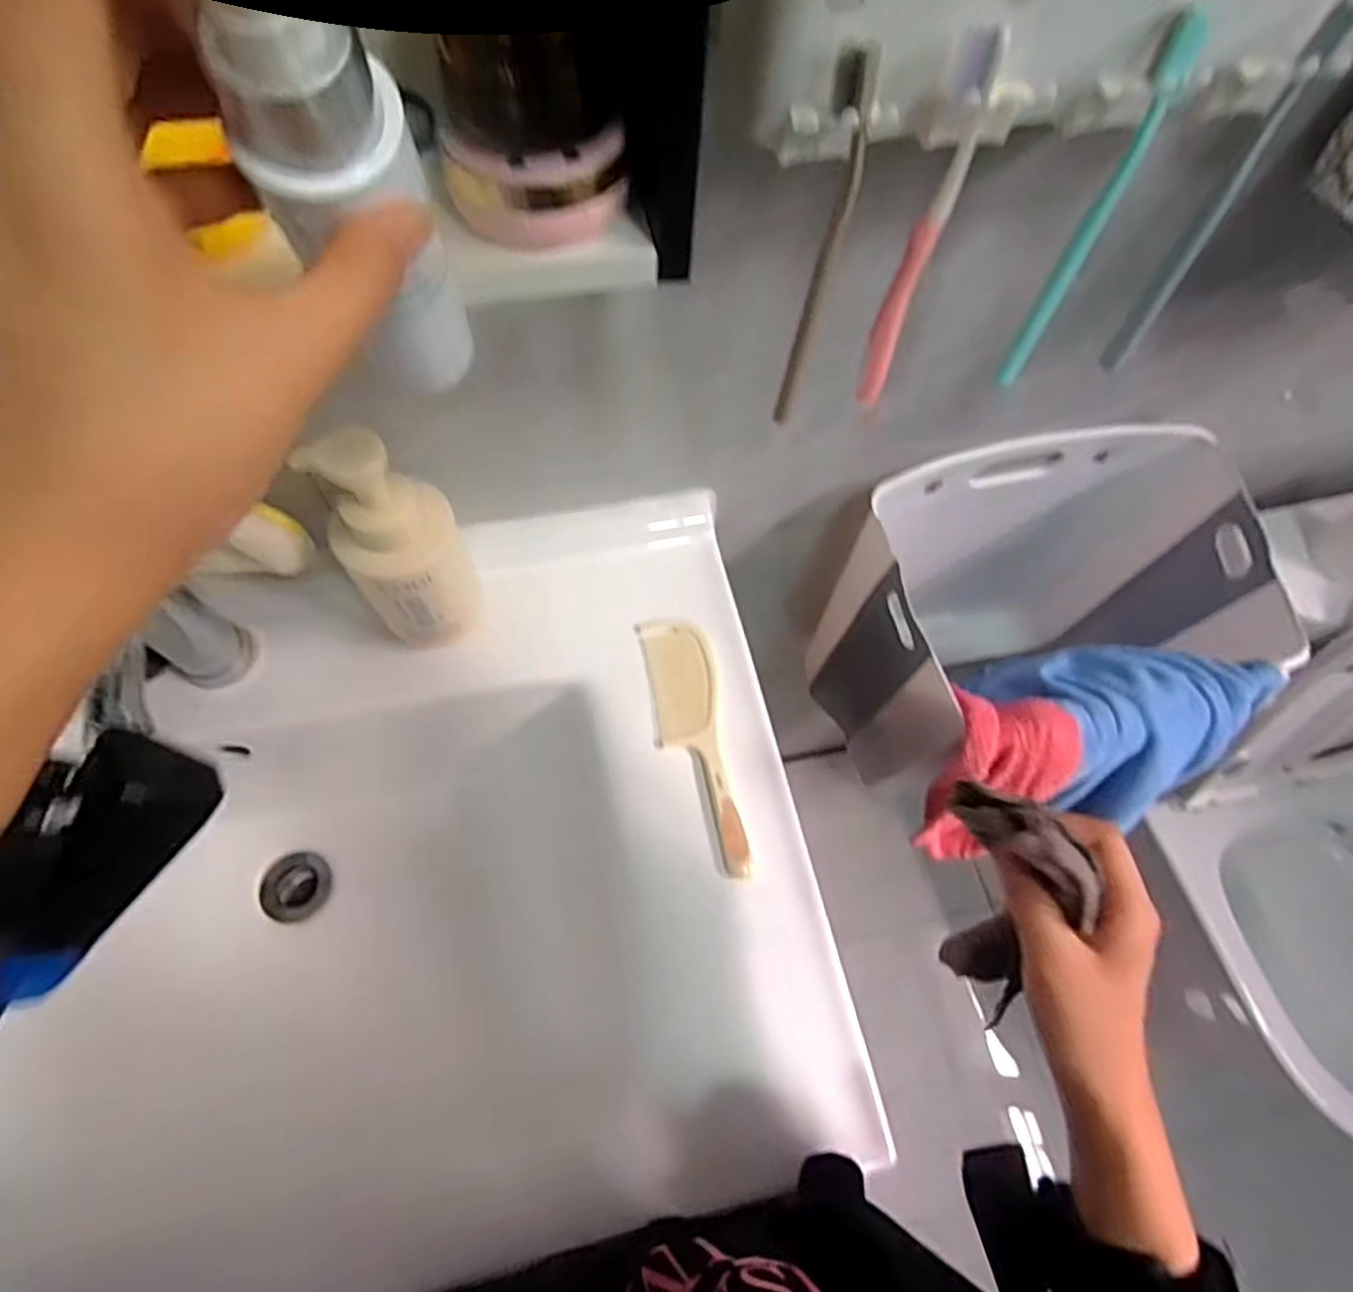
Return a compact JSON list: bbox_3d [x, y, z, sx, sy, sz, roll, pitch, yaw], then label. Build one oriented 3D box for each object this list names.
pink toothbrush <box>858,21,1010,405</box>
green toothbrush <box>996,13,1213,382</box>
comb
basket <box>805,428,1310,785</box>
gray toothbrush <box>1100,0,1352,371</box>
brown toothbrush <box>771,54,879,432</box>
[{"bbox_3d":[0.111,-0.184,0.346,0.017,0.172,0.012,11,64,3],"label":"pink toothbrush"},{"bbox_3d":[0.193,-0.197,0.356,0.015,0.169,0.014,23,65,8],"label":"green toothbrush"},{"bbox_3d":[0.013,0.069,0.547,0.054,0.009,0.198,-8,65,-7],"label":"comb"},{"bbox_3d":[0.333,0.000,0.759,0.337,0.344,0.253,-7,64,-6],"label":"basket"},{"bbox_3d":[0.260,-0.208,0.367,0.015,0.175,0.019,28,66,11],"label":"gray toothbrush"},{"bbox_3d":[0.065,-0.173,0.344,0.019,0.175,0.014,9,64,2],"label":"brown toothbrush"}]

